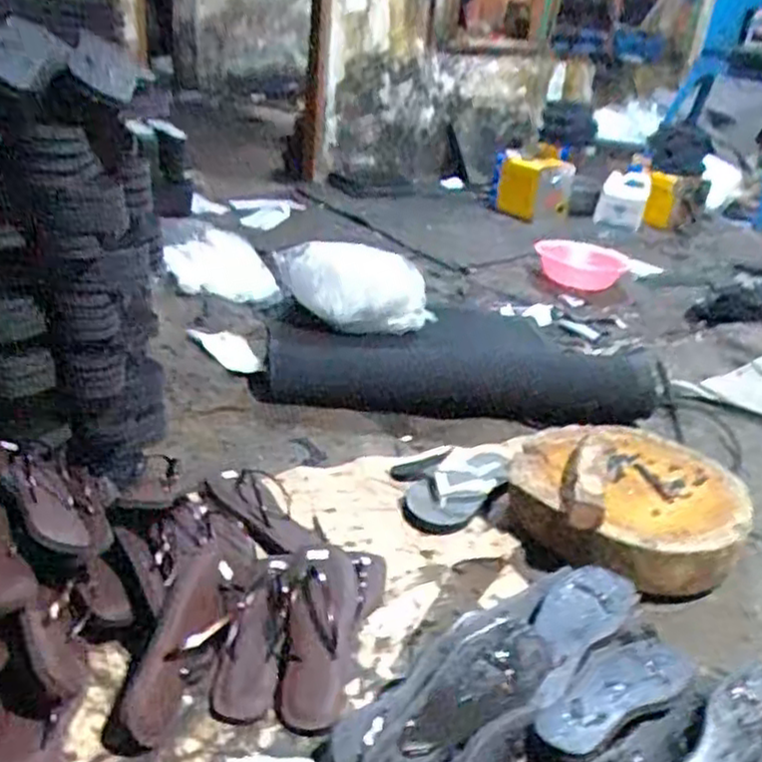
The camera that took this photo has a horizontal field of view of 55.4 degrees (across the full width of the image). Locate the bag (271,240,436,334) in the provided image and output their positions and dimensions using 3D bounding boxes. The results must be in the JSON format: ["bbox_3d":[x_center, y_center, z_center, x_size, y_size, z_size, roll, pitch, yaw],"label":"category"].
[{"bbox_3d":[-0.069,-0.228,1.854,0.376,0.211,0.214,12,28,13],"label":"bag"}]

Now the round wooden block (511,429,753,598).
[{"bbox_3d":[0.385,0.165,1.124,0.340,0.108,0.379,8,27,5],"label":"round wooden block"}]

